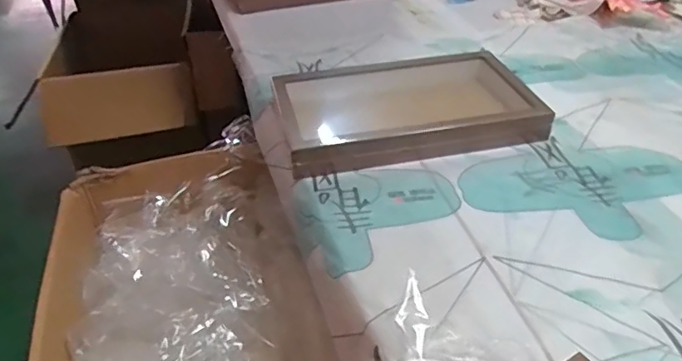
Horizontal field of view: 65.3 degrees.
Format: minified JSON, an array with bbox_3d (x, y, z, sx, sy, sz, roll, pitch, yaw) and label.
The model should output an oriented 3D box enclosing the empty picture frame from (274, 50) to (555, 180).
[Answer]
[{"bbox_3d":[0.100,-0.110,0.755,0.362,0.039,0.213,-9,38,-8],"label":"empty picture frame"}]

